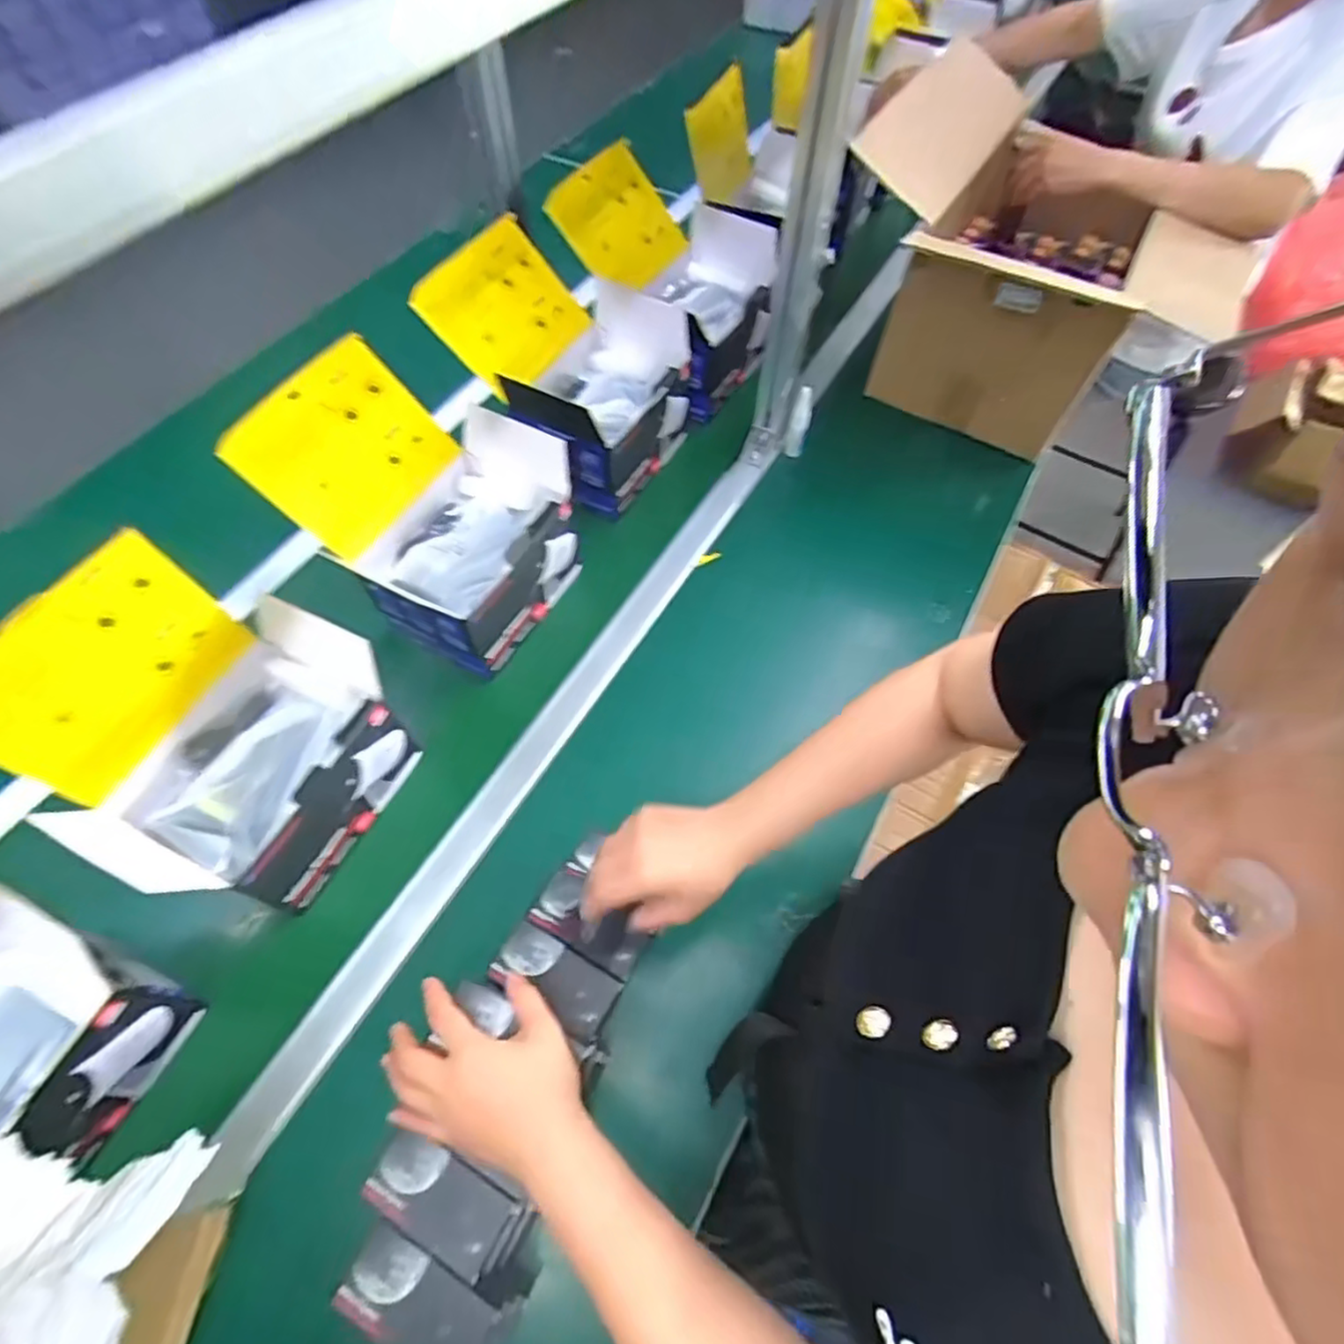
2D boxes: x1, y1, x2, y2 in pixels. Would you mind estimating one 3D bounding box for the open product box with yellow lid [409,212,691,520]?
[{"bbox_3d":[-0.133,-0.405,0.914,0.276,0.229,0.250,27,62,12],"label":"open product box with yellow lid"}]

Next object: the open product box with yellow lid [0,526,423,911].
[{"bbox_3d":[-0.418,0.061,0.627,0.209,0.263,0.244,25,62,12],"label":"open product box with yellow lid"}]

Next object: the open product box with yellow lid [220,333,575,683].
[{"bbox_3d":[-0.279,-0.191,0.784,0.262,0.228,0.262,25,62,12],"label":"open product box with yellow lid"}]

